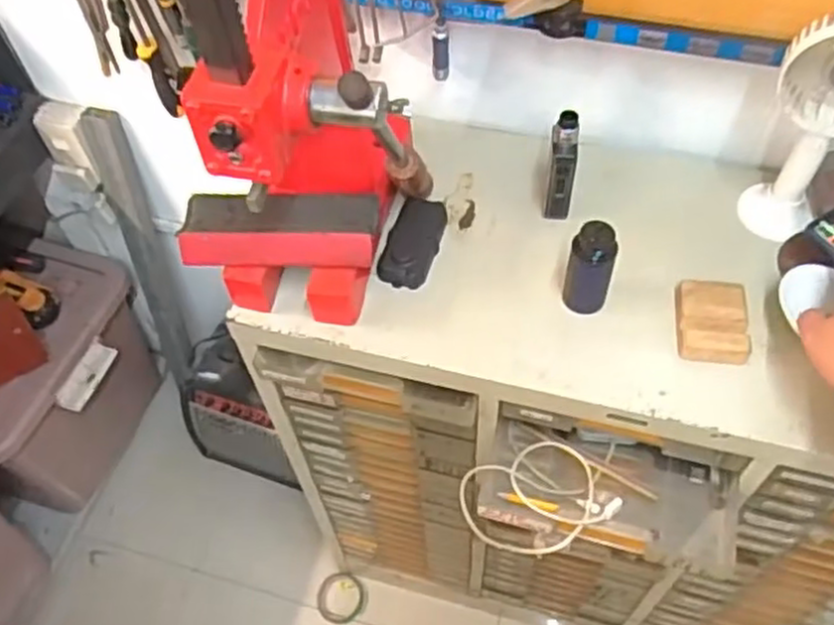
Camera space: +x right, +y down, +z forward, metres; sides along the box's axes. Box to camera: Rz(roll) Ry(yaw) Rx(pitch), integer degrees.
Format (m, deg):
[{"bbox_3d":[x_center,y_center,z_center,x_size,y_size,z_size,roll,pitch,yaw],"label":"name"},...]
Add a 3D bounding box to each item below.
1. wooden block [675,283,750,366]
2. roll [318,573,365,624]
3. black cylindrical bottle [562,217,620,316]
[{"bbox_3d":[0.278,0.011,0.699,0.062,0.028,0.086,5,56,6],"label":"wooden block"},{"bbox_3d":[-0.146,0.554,1.437,0.088,0.024,0.095,-1,55,2],"label":"roll"},{"bbox_3d":[0.161,-0.036,0.691,0.041,0.105,0.034,16,57,13],"label":"black cylindrical bottle"}]

